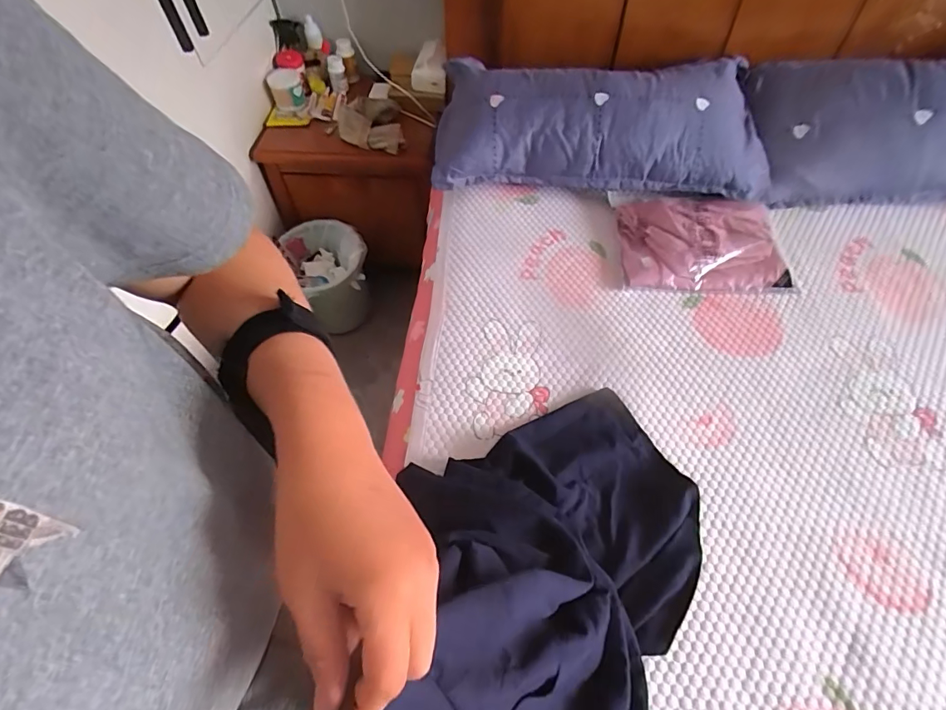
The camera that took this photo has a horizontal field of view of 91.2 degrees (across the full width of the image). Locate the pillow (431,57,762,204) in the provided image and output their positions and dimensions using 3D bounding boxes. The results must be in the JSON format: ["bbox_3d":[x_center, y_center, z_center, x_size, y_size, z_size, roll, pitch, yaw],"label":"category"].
[{"bbox_3d":[0.258,-0.511,0.997,0.660,0.174,0.280,3,57,3],"label":"pillow"}]

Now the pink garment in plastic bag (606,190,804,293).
[{"bbox_3d":[0.462,-0.239,0.944,0.327,0.078,0.242,6,57,5],"label":"pink garment in plastic bag"}]

